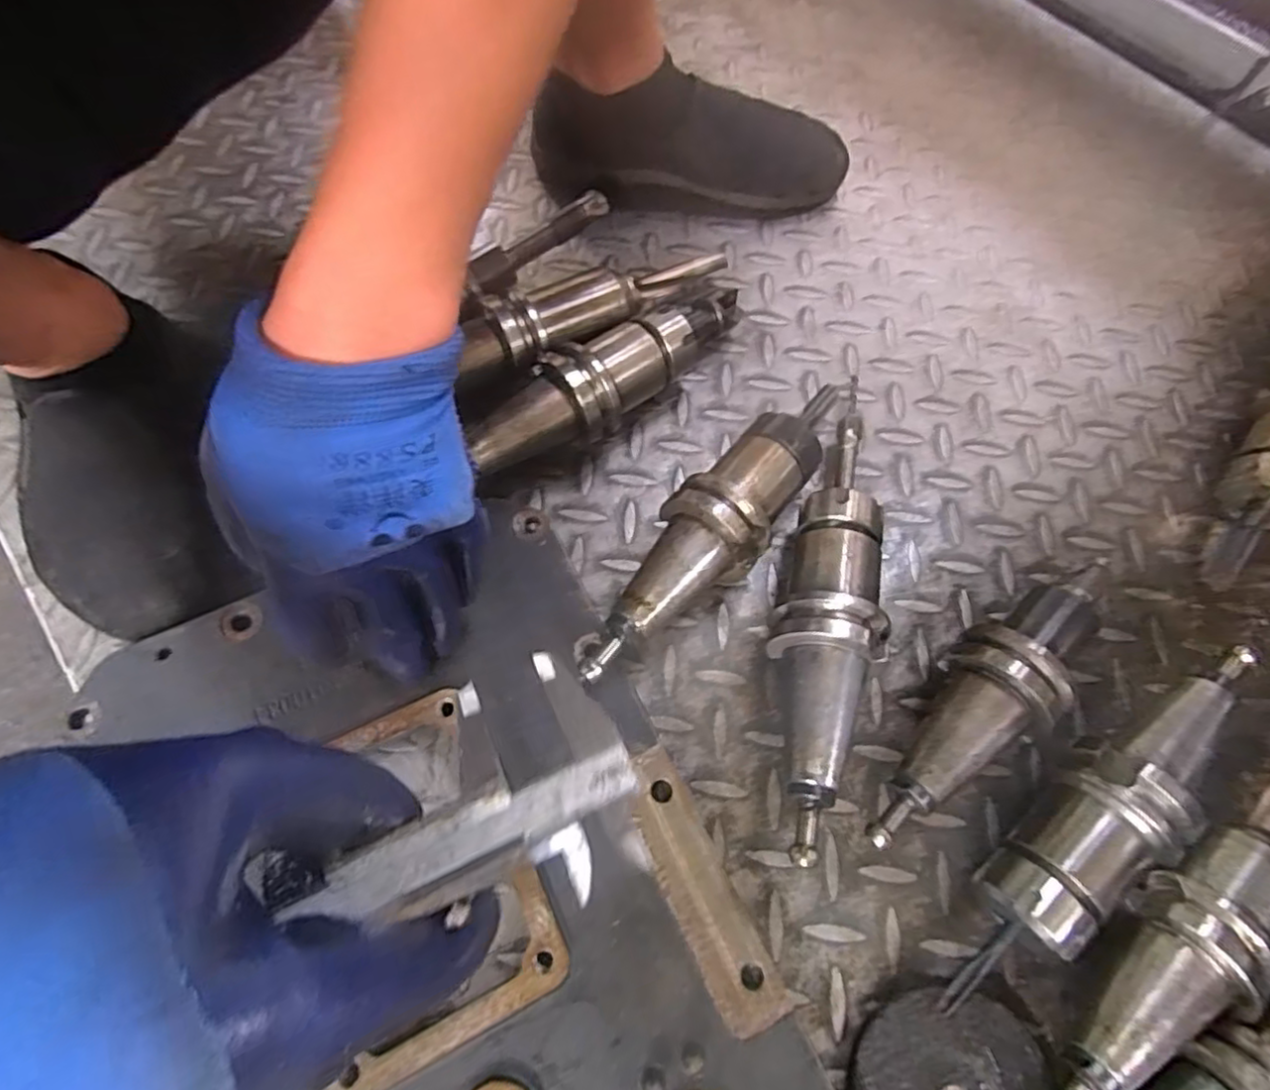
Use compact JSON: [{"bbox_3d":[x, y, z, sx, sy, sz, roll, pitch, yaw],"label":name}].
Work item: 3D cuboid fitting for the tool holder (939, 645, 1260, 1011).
[{"bbox_3d":[0.234,0.133,0.328,0.236,0.060,0.049,-40,73,-17],"label":"tool holder"}]

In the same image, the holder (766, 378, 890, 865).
[{"bbox_3d":[0.112,0.021,0.372,0.054,0.054,0.291,15,67,4],"label":"holder"}]

